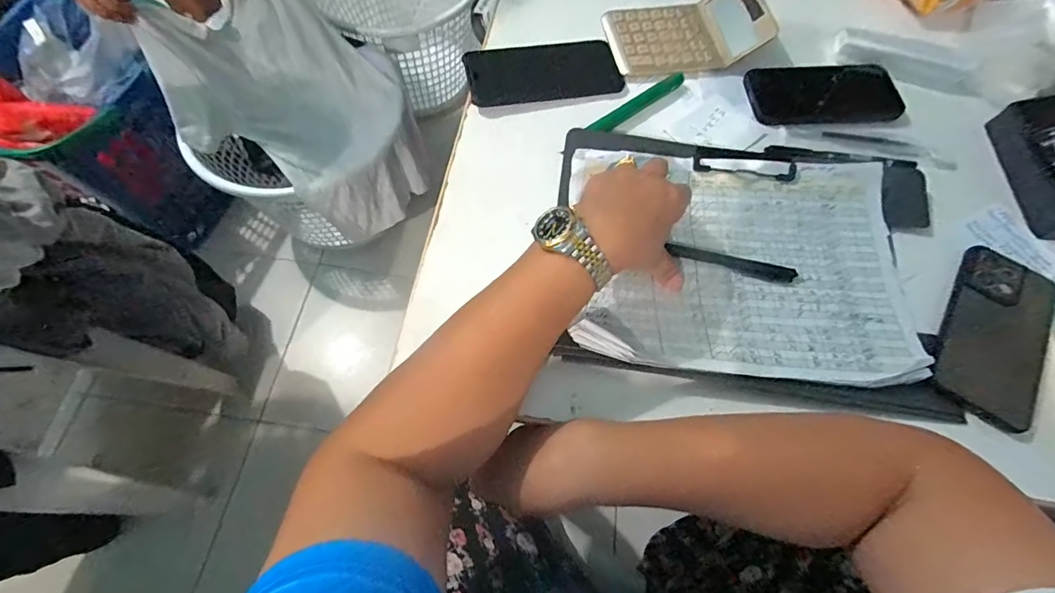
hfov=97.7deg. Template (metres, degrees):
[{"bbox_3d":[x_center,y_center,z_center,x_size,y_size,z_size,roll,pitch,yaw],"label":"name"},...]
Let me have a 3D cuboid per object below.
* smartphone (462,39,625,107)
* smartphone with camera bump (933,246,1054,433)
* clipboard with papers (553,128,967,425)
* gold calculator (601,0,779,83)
[{"bbox_3d":[0.019,-0.244,0.500,0.166,0.012,0.078,-8,66,-5],"label":"smartphone"},{"bbox_3d":[0.395,0.026,0.386,0.076,0.010,0.162,35,69,13],"label":"smartphone with camera bump"},{"bbox_3d":[0.192,-0.038,0.407,0.329,0.024,0.243,9,66,2],"label":"clipboard with papers"},{"bbox_3d":[0.178,-0.305,0.518,0.162,0.046,0.106,-8,66,-6],"label":"gold calculator"}]

